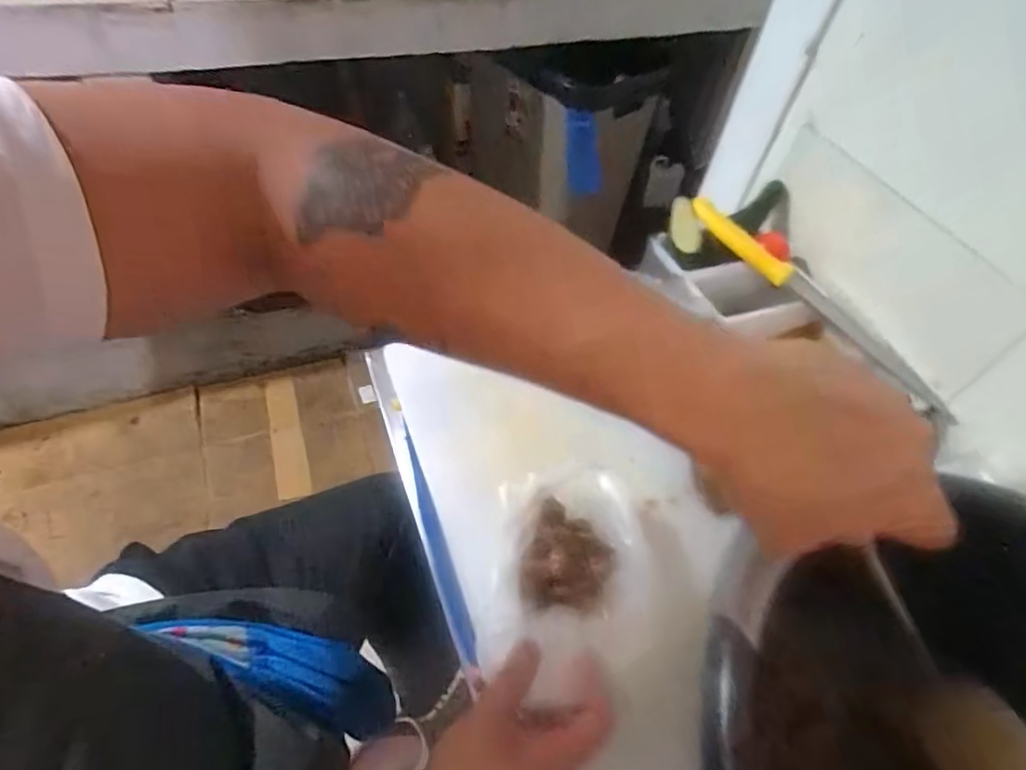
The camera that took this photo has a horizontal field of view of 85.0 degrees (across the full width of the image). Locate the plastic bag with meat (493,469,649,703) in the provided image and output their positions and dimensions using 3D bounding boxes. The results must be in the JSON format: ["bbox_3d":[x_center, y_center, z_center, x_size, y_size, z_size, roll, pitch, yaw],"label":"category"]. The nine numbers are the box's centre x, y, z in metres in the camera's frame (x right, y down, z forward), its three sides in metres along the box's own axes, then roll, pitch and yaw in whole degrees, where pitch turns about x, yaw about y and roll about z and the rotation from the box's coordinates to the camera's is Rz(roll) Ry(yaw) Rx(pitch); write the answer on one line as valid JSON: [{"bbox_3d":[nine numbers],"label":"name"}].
[{"bbox_3d":[0.048,0.145,0.442,0.119,0.052,0.146,3,52,-3],"label":"plastic bag with meat"}]

